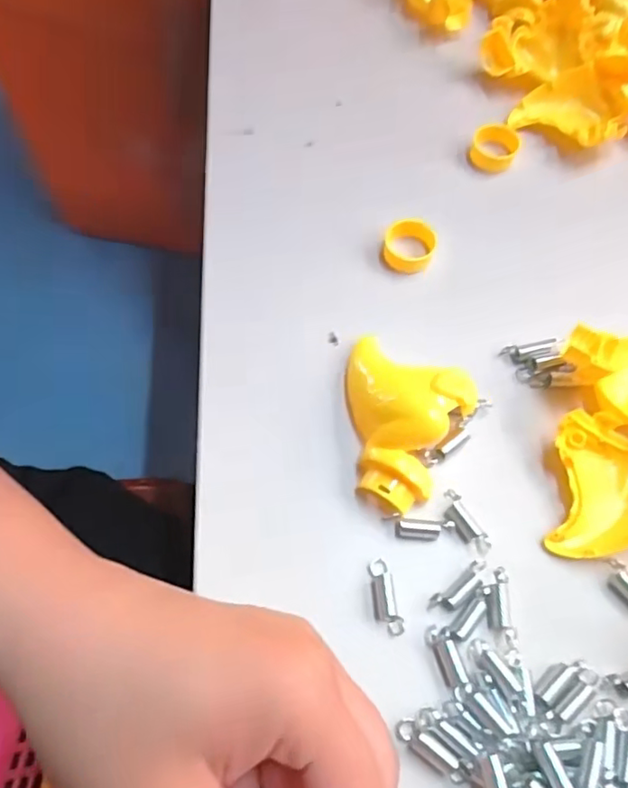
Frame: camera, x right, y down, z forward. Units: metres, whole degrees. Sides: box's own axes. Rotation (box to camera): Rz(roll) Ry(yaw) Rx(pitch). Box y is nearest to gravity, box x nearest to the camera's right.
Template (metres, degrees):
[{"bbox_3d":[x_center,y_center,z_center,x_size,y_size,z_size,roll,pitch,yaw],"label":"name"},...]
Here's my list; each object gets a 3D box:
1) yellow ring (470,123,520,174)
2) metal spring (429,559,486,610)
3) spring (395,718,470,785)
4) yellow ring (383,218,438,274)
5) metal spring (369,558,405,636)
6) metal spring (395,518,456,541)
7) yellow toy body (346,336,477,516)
[{"bbox_3d":[0.099,-0.135,0.324,0.024,0.012,0.031,22,66,9],"label":"yellow ring"},{"bbox_3d":[0.057,0.075,0.229,0.028,0.005,0.009,-34,70,-16],"label":"metal spring"},{"bbox_3d":[0.041,0.124,0.205,0.028,0.007,0.008,36,69,15],"label":"spring"},{"bbox_3d":[0.047,-0.073,0.293,0.024,0.015,0.024,0,65,-1],"label":"yellow ring"},{"bbox_3d":[0.027,0.077,0.227,0.009,0.009,0.028,-13,66,-7],"label":"metal spring"},{"bbox_3d":[0.045,0.054,0.237,0.023,0.006,0.007,5,65,1],"label":"metal spring"},{"bbox_3d":[0.031,0.010,0.246,0.054,0.026,0.060,28,67,11],"label":"yellow toy body"}]

